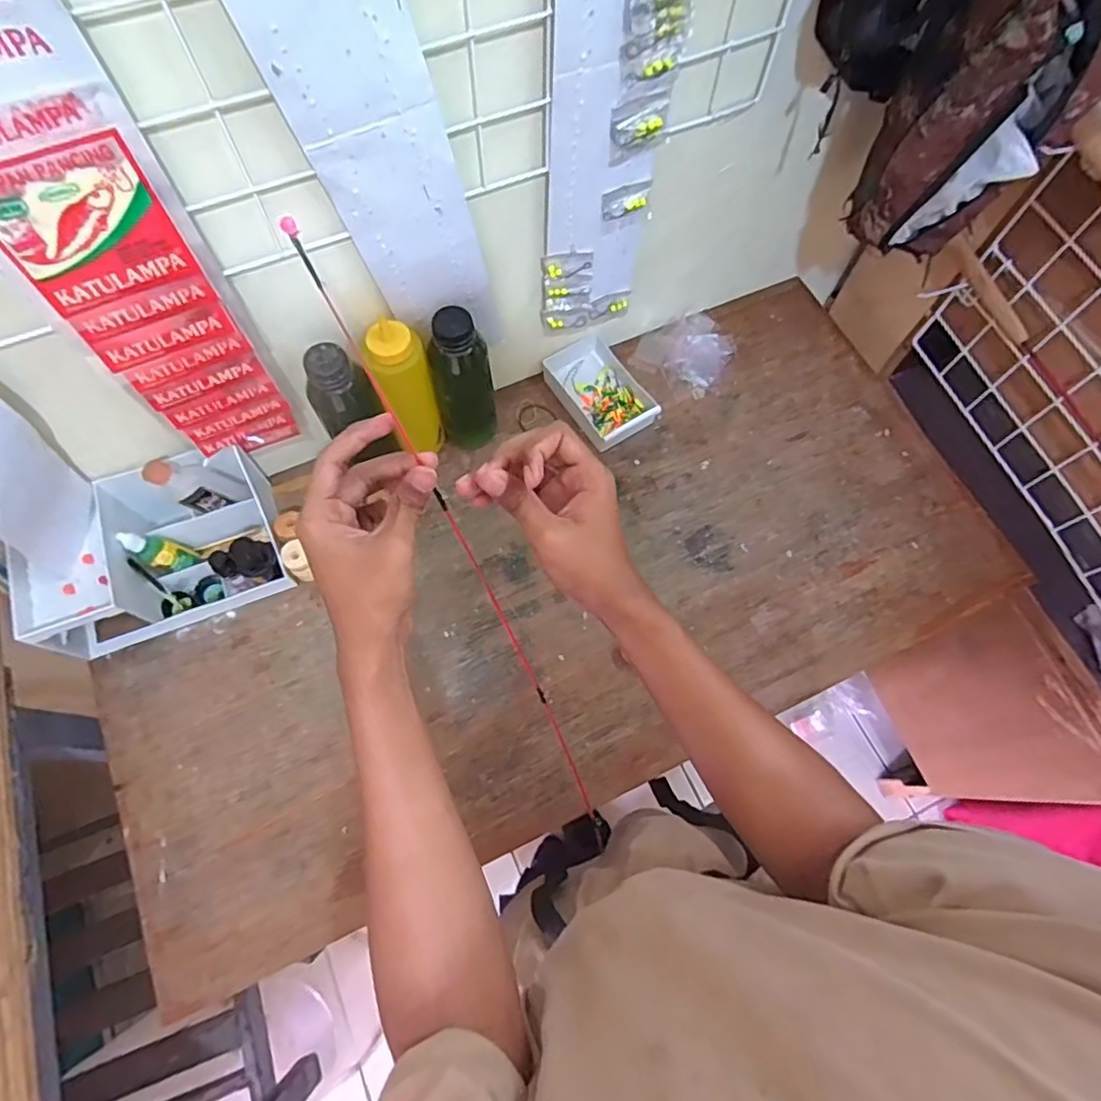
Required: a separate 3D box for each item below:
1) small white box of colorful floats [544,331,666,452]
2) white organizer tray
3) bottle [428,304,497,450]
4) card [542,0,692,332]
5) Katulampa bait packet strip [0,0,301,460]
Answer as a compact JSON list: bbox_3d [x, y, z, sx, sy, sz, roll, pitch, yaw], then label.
[{"bbox_3d":[0.059,-0.202,0.783,0.092,0.028,0.147,-32,73,-12],"label":"small white box of colorful floats"},{"bbox_3d":[-0.414,-0.005,0.659,0.221,0.115,0.171,-15,70,-6],"label":"white organizer tray"},{"bbox_3d":[-0.095,-0.184,0.688,0.060,0.186,0.053,-14,70,-6],"label":"bottle"},{"bbox_3d":[0.050,-0.346,0.526,0.104,0.389,0.030,-28,72,-10],"label":"card"},{"bbox_3d":[-0.301,-0.188,0.472,0.114,0.389,0.026,-23,71,-9],"label":"Katulampa bait packet strip"}]

